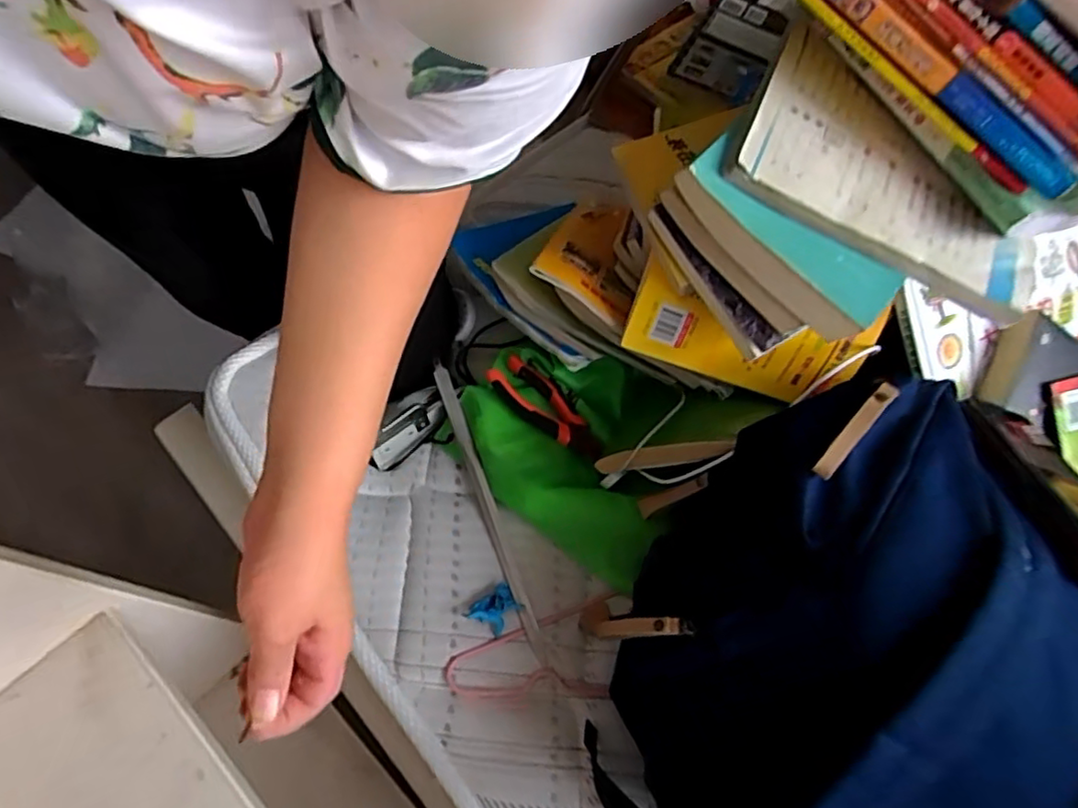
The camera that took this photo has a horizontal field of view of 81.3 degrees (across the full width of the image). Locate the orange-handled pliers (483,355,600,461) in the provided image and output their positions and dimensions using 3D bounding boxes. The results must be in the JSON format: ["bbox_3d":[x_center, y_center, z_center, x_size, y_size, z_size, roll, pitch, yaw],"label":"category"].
[{"bbox_3d":[0.007,0.005,0.630,0.134,0.024,0.045,42,70,16],"label":"orange-handled pliers"}]

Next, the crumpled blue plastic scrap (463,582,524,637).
[{"bbox_3d":[-0.039,0.184,0.563,0.035,0.013,0.043,42,70,16],"label":"crumpled blue plastic scrap"}]

